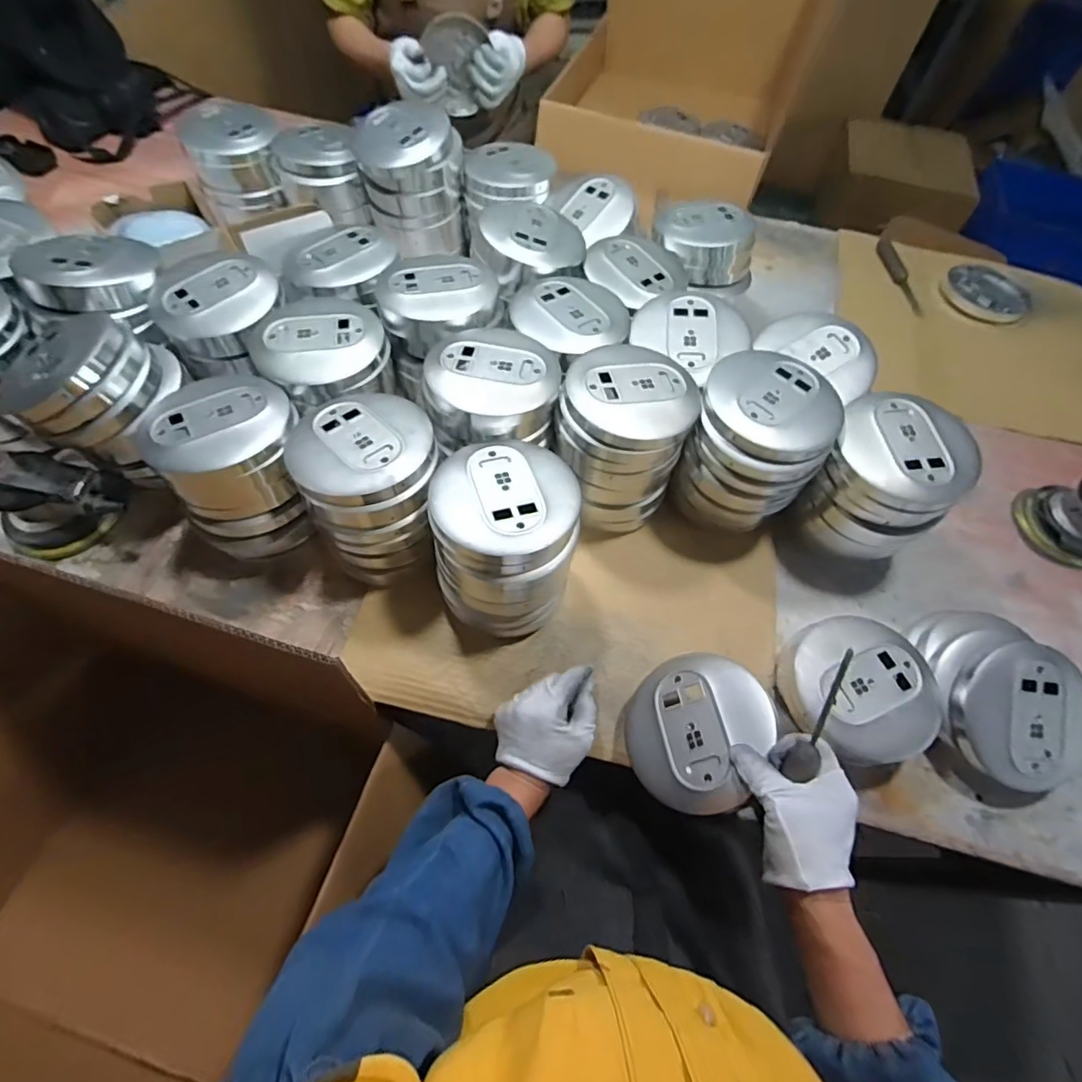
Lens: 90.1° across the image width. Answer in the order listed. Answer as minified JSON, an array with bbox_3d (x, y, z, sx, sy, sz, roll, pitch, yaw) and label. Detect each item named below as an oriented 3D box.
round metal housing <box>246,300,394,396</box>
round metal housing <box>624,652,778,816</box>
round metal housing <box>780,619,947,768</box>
[{"bbox_3d":[-0.242,-0.223,0.594,0.132,0.038,0.134,2,61,-3],"label":"round metal housing"},{"bbox_3d":[0.139,0.170,0.490,0.128,0.035,0.128,-21,50,27],"label":"round metal housing"},{"bbox_3d":[0.316,0.151,0.543,0.136,0.071,0.137,2,61,-3],"label":"round metal housing"}]

